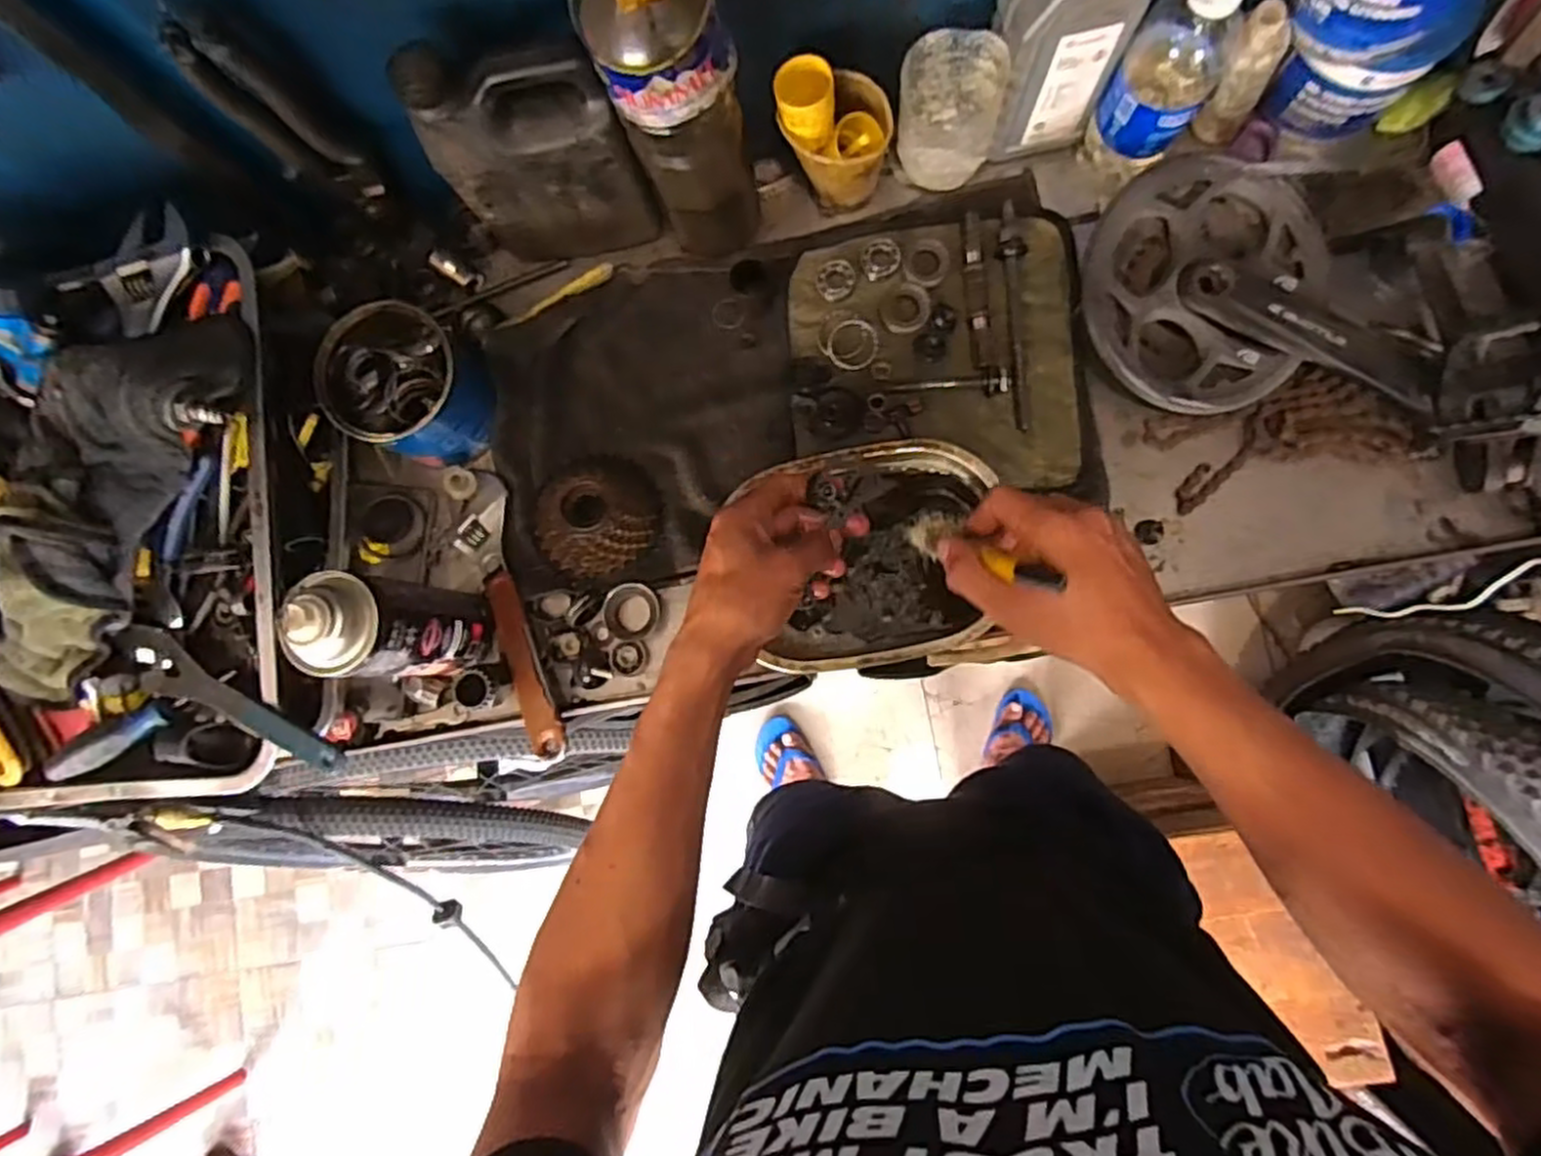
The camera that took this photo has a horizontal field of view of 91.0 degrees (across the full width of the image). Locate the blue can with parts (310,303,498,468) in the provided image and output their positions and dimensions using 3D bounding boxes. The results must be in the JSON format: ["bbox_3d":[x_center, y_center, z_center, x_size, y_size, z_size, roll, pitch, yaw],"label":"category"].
[{"bbox_3d":[-0.272,-0.144,0.577,0.097,0.094,0.099,-1,83,6],"label":"blue can with parts"}]

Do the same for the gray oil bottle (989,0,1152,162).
[{"bbox_3d":[0.195,-0.369,0.513,0.077,0.170,0.056,-16,82,4],"label":"gray oil bottle"}]

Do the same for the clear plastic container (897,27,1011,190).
[{"bbox_3d":[0.130,-0.337,0.557,0.069,0.088,0.064,9,84,7],"label":"clear plastic container"}]

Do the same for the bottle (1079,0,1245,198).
[{"bbox_3d":[0.271,-0.344,0.521,0.062,0.173,0.058,-1,83,6],"label":"bottle"}]

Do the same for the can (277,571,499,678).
[{"bbox_3d":[-0.254,0.034,0.514,0.060,0.184,0.064,1,83,6],"label":"can"}]

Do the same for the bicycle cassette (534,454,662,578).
[{"bbox_3d":[-0.139,-0.053,0.587,0.094,0.032,0.098,-1,83,6],"label":"bicycle cassette"}]

